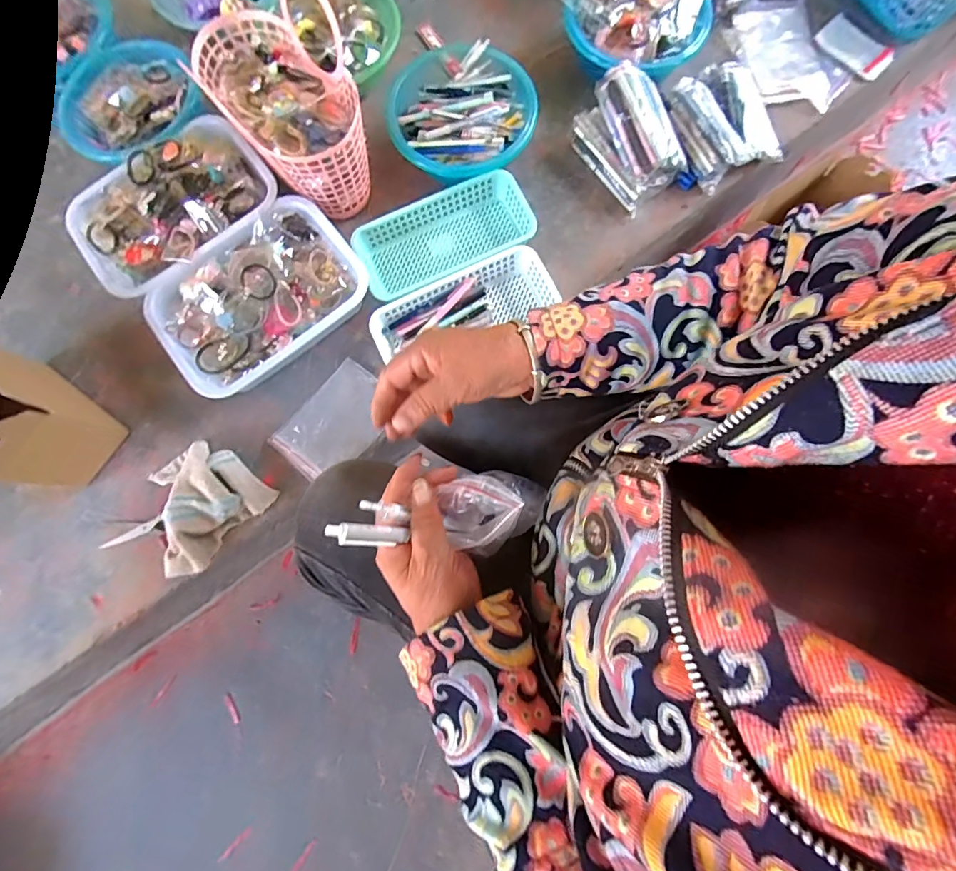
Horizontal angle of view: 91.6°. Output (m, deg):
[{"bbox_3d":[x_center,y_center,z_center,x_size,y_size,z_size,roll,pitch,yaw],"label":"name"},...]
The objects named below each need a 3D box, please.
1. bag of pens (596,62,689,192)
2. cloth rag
[{"bbox_3d":[0.246,-0.466,0.701,0.091,0.041,0.176,-29,96,-5],"label":"bag of pens"},{"bbox_3d":[-0.400,0.092,0.647,0.157,0.063,0.166,42,83,10],"label":"cloth rag"}]

